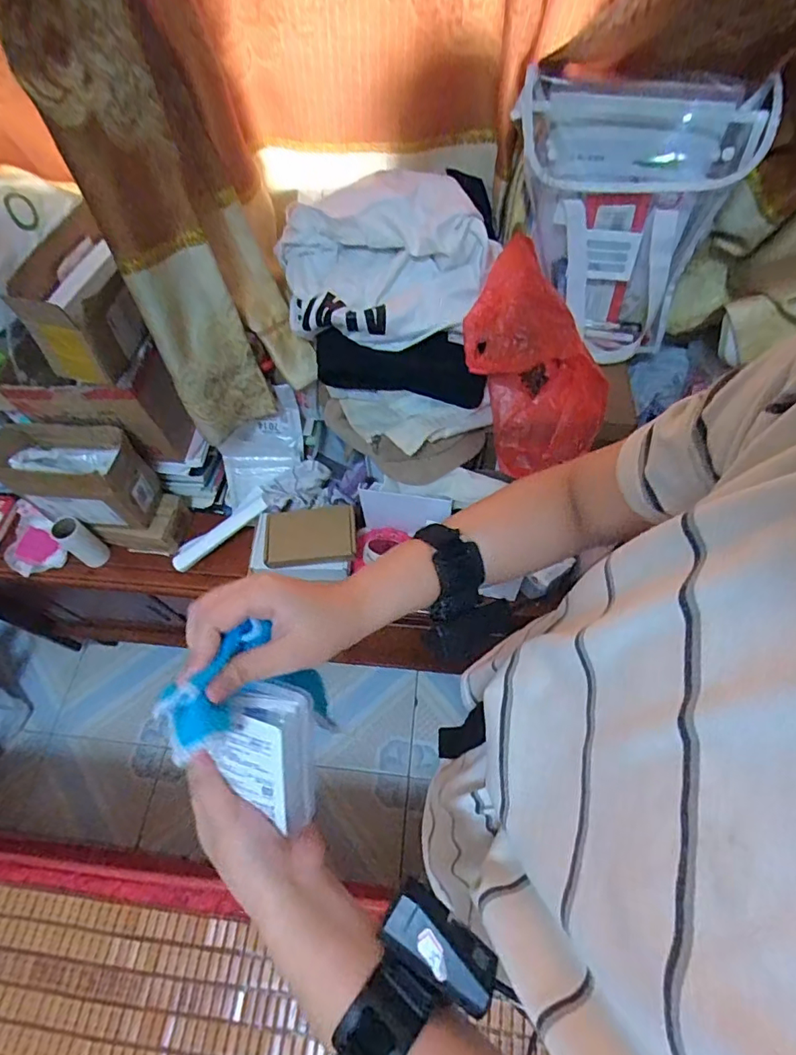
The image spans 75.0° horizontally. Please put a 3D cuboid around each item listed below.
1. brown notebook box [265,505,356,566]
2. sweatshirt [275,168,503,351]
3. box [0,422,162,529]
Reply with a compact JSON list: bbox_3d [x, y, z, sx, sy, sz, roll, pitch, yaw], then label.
[{"bbox_3d":[-0.134,0.009,0.788,0.134,0.017,0.092,-7,61,-1],"label":"brown notebook box"},{"bbox_3d":[-0.021,-0.360,0.662,0.260,0.096,0.258,-10,61,-2],"label":"sweatshirt"},{"bbox_3d":[-0.496,-0.078,0.808,0.198,0.129,0.100,7,62,7],"label":"box"}]

